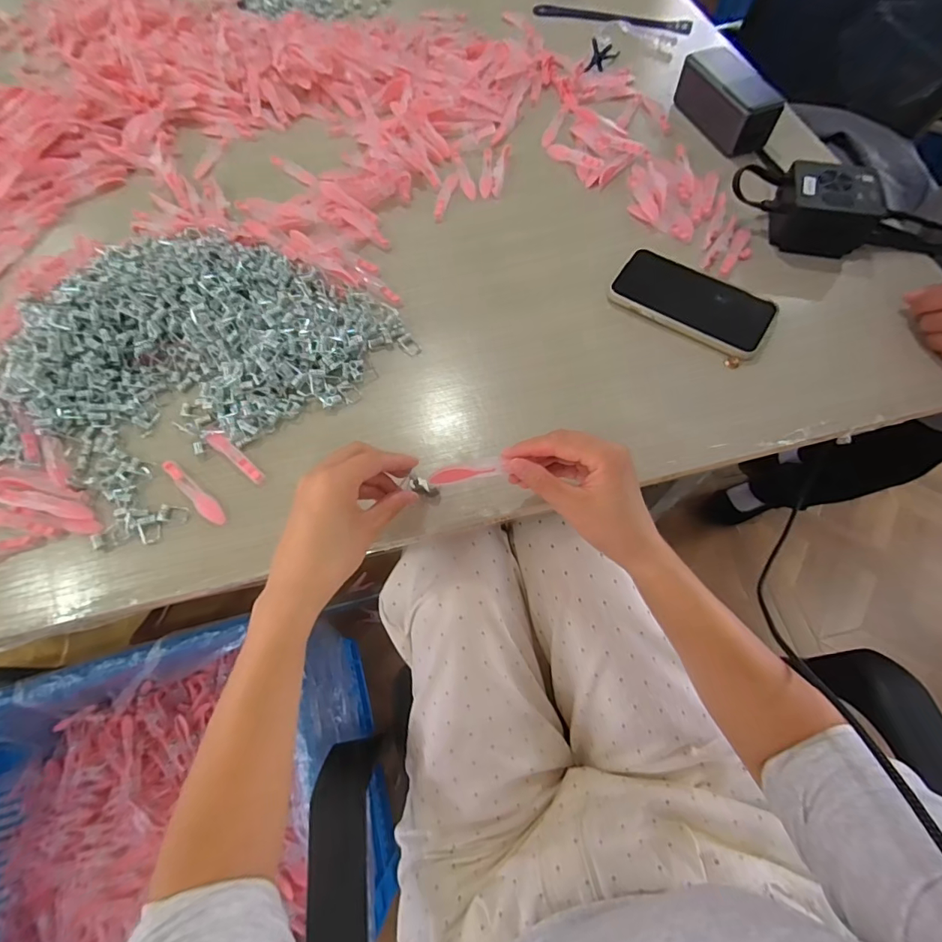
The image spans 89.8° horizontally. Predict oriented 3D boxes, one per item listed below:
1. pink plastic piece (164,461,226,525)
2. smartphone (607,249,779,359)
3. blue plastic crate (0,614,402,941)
[{"bbox_3d":[-0.239,0.018,0.406,0.083,0.004,0.015,40,73,17],"label":"pink plastic piece"},{"bbox_3d":[0.205,-0.160,0.439,0.145,0.011,0.067,33,72,15],"label":"smartphone"},{"bbox_3d":[-0.524,0.582,0.747,0.684,0.364,0.504,-18,67,-6],"label":"blue plastic crate"}]

